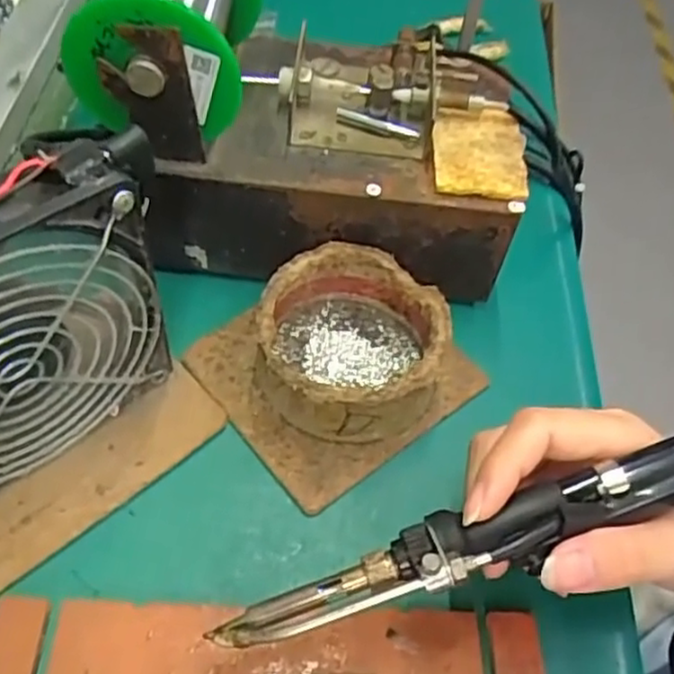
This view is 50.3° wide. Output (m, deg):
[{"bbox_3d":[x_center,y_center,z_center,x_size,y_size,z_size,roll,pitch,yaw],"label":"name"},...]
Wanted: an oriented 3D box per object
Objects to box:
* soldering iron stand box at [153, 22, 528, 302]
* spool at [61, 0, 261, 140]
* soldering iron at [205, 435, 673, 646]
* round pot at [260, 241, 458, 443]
[{"bbox_3d":[-0.001,-0.090,0.360,0.170,0.081,0.112,2,55,-3],"label":"soldering iron stand box"},{"bbox_3d":[-0.070,-0.136,0.303,0.066,0.059,0.081,5,54,-2],"label":"spool"},{"bbox_3d":[0.064,0.062,0.240,0.213,0.025,0.023,-19,59,-4],"label":"soldering iron"},{"bbox_3d":[0.006,0.003,0.322,0.079,0.040,0.083,2,55,-3],"label":"round pot"}]

